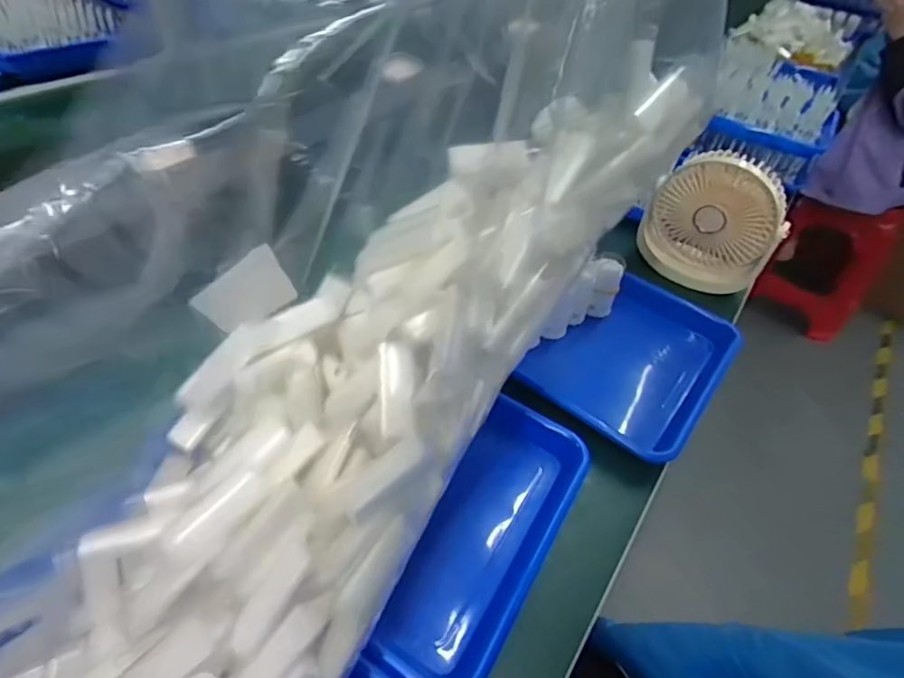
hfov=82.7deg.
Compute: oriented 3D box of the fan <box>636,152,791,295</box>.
[{"bbox_3d":[0.339,-0.149,0.673,0.160,0.175,0.056,37,52,27],"label":"fan"}]

